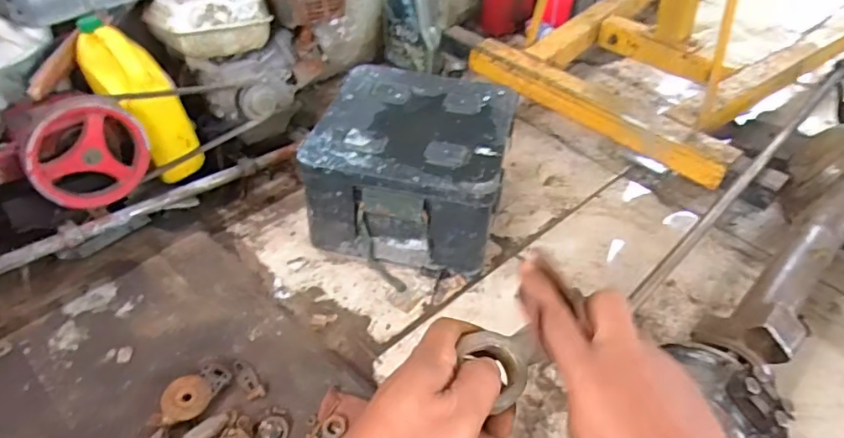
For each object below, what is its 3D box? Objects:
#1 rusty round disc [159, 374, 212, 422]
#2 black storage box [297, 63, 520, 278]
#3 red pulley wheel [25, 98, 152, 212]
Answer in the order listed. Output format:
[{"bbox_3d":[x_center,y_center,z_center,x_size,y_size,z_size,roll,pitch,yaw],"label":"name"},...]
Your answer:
[{"bbox_3d":[-0.361,0.272,0.846,0.070,0.008,0.081,3,42,-9],"label":"rusty round disc"},{"bbox_3d":[-0.016,-0.105,1.150,0.361,0.243,0.346,10,44,9],"label":"black storage box"},{"bbox_3d":[-0.557,-0.102,0.932,0.033,0.203,0.187,32,51,28],"label":"red pulley wheel"}]

